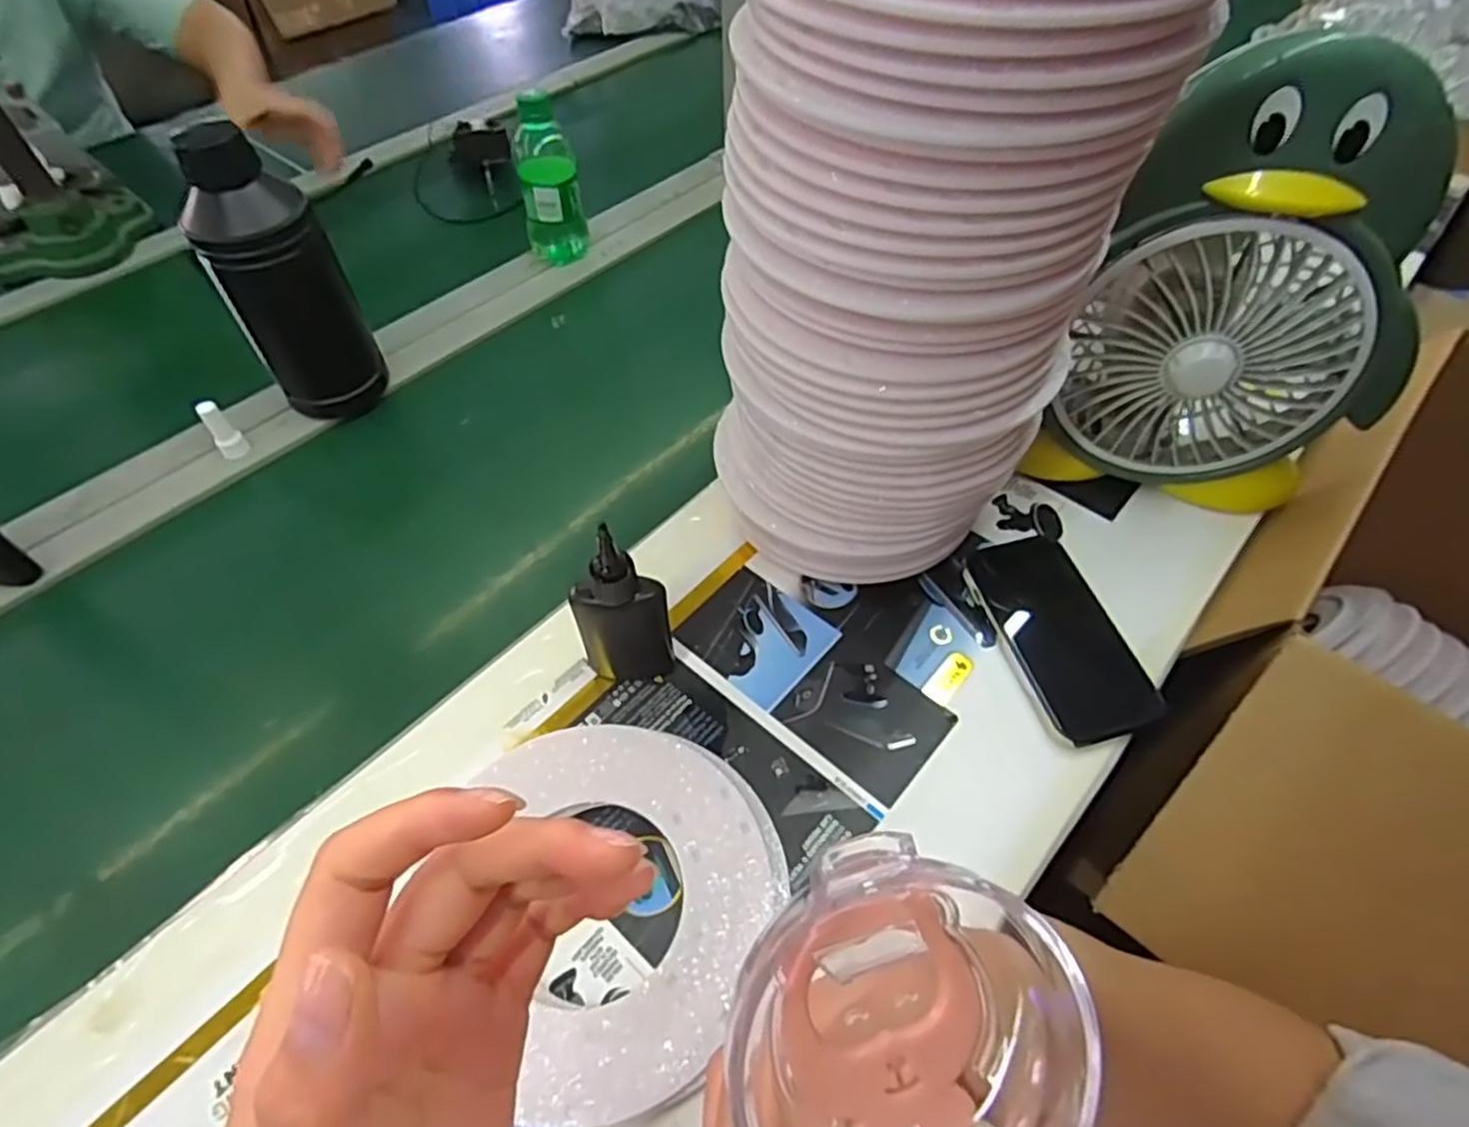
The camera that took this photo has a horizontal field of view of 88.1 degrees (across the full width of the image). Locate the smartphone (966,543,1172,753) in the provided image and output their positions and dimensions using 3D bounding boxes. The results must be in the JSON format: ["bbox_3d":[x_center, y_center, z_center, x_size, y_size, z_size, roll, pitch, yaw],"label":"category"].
[{"bbox_3d":[0.217,0.043,0.516,0.075,0.018,0.155,-13,54,-10],"label":"smartphone"}]

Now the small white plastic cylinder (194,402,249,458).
[{"bbox_3d":[-0.419,-0.108,0.624,0.021,0.050,0.025,-34,60,-23],"label":"small white plastic cylinder"}]

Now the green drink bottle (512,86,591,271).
[{"bbox_3d":[-0.183,-0.379,0.757,0.060,0.148,0.051,-8,53,-6],"label":"green drink bottle"}]

